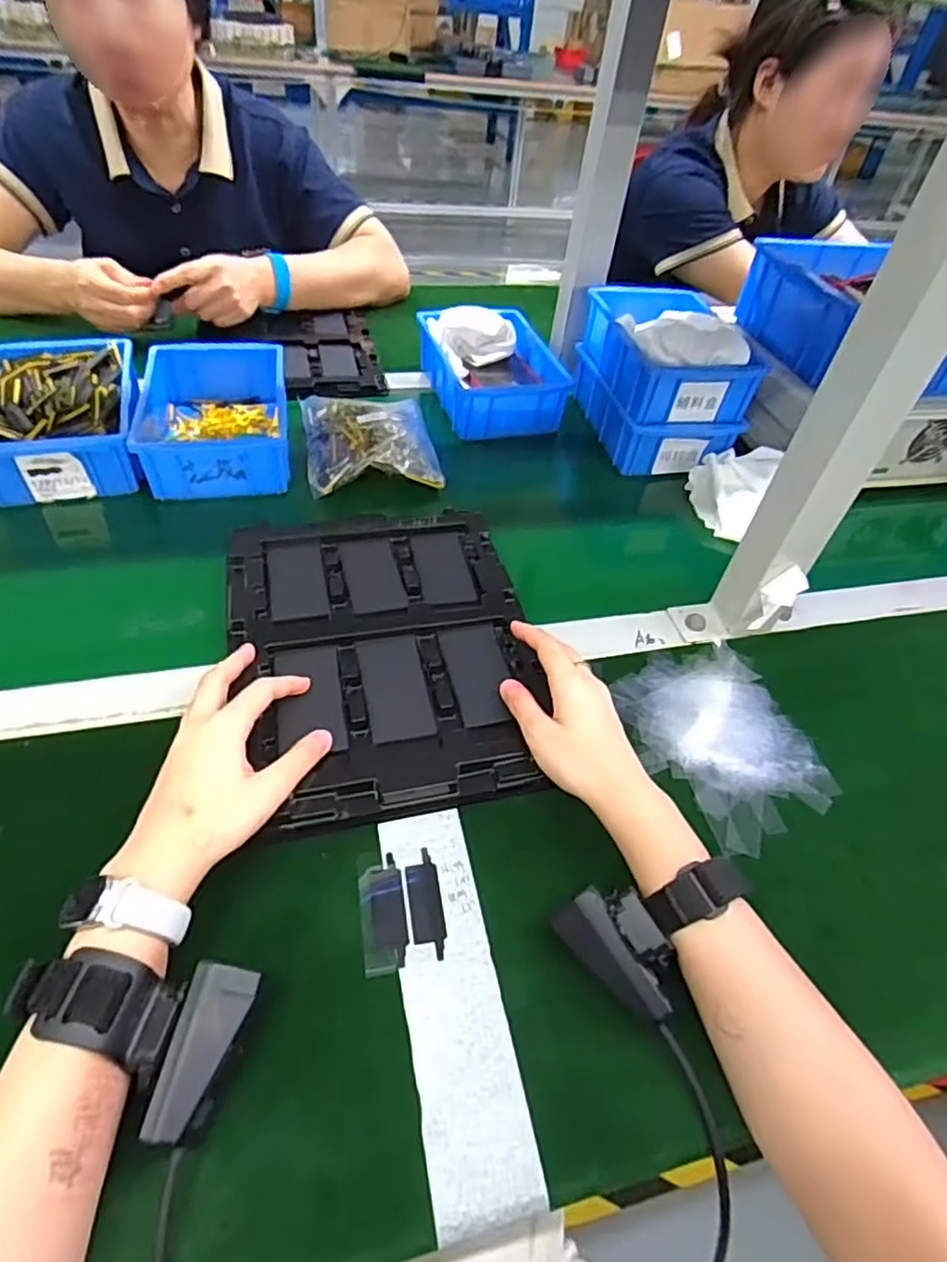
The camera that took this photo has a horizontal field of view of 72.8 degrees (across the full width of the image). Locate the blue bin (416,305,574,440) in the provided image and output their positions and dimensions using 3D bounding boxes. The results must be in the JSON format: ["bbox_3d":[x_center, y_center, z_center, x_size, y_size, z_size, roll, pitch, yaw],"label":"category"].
[{"bbox_3d":[0.023,-0.320,0.784,0.139,0.074,0.190,-11,50,-16],"label":"blue bin"}]

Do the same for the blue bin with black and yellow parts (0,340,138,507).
[{"bbox_3d":[-0.412,-0.222,0.648,0.141,0.060,0.224,-11,50,-17],"label":"blue bin with black and yellow parts"}]

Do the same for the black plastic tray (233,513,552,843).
[{"bbox_3d":[-0.069,0.004,0.483,0.211,0.019,0.272,-7,49,-13],"label":"black plastic tray"}]

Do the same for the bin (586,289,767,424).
[{"bbox_3d":[0.214,-0.318,0.732,0.139,0.088,0.221,-3,48,-9],"label":"bin"}]

